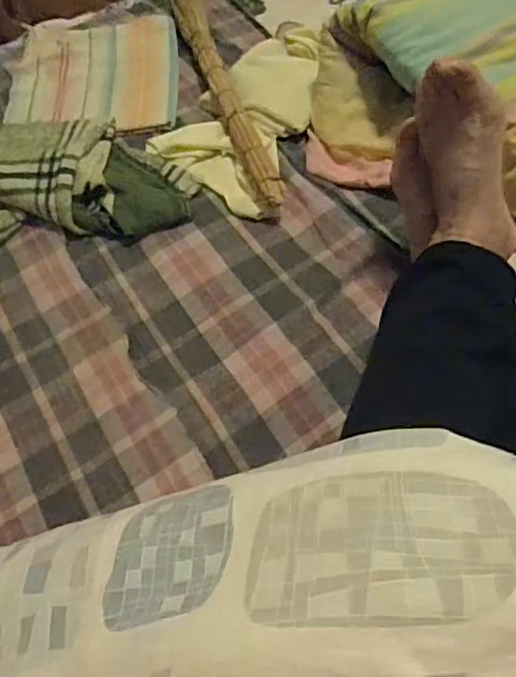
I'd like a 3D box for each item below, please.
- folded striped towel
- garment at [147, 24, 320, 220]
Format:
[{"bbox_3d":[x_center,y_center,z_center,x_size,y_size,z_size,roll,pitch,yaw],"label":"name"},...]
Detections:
[{"bbox_3d":[-0.246,-0.411,0.941,0.244,0.020,0.268,-3,56,2],"label":"folded striped towel"},{"bbox_3d":[-0.025,-0.322,0.862,0.193,0.041,0.349,15,59,14],"label":"garment"}]

